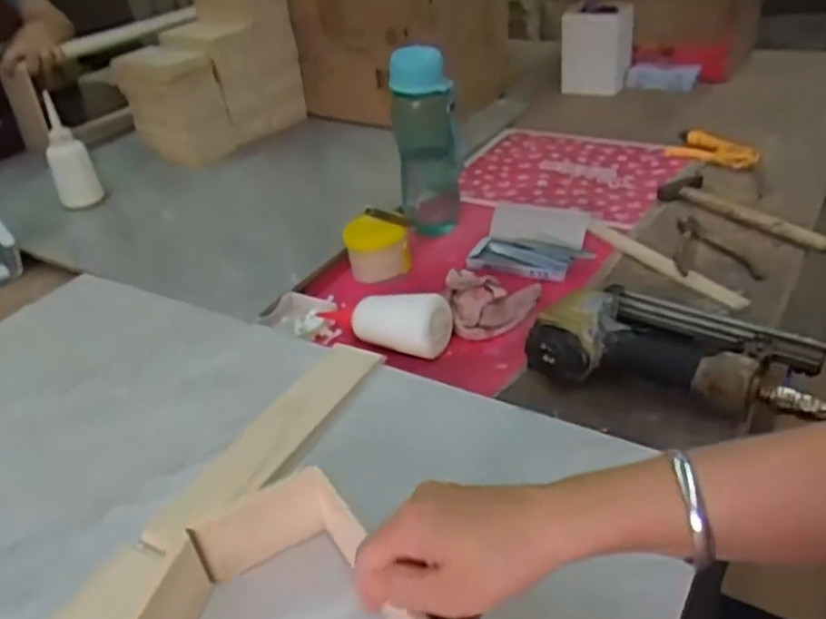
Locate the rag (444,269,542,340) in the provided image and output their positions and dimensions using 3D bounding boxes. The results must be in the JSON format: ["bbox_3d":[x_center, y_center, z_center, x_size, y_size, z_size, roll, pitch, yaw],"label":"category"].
[{"bbox_3d":[0.093,-0.014,0.773,0.108,0.050,0.062,-7,35,-4],"label":"rag"}]

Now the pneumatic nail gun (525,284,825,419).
[{"bbox_3d":[0.247,0.030,0.670,0.238,0.059,0.153,15,40,27],"label":"pneumatic nail gun"}]

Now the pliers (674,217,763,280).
[{"bbox_3d":[0.359,-0.081,0.863,0.090,0.011,0.145,4,36,13],"label":"pliers"}]

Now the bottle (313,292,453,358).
[{"bbox_3d":[-0.039,0.008,0.769,0.160,0.055,0.055,12,38,23],"label":"bottle"}]

